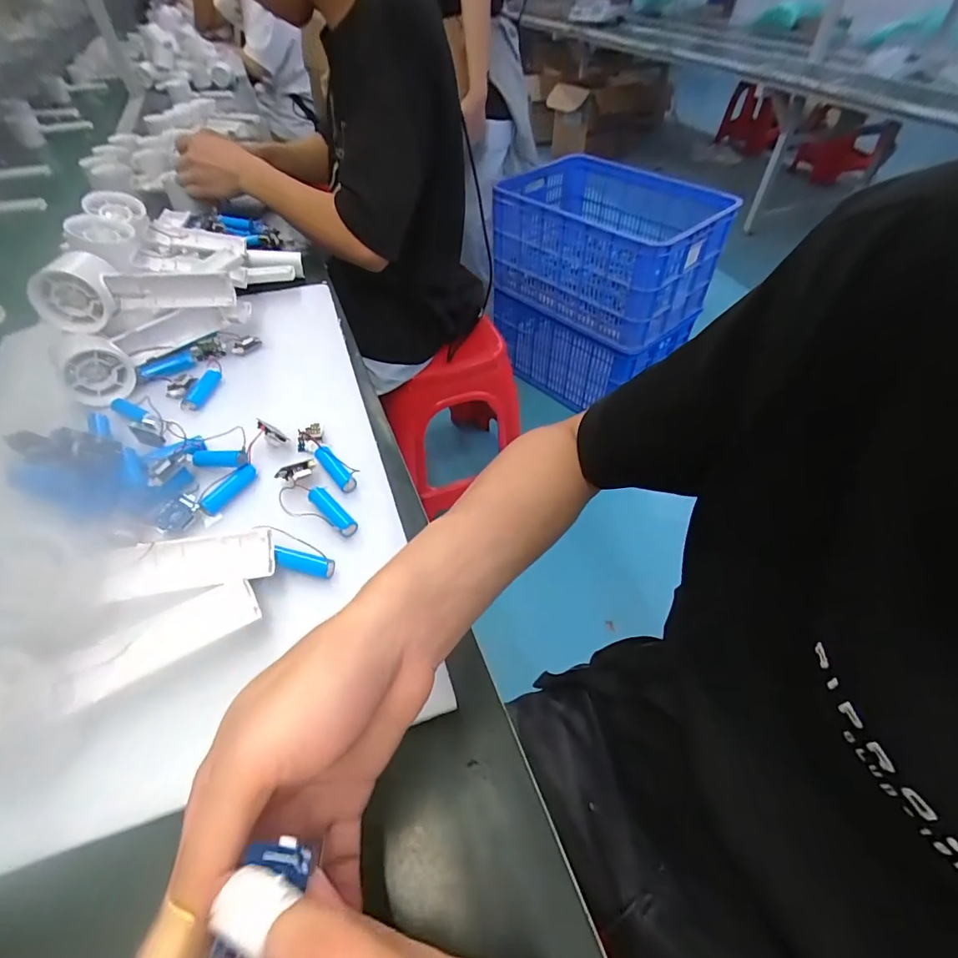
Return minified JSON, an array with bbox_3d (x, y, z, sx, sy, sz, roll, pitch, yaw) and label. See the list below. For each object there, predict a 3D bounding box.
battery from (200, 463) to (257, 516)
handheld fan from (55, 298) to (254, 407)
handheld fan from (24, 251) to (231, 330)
[{"bbox_3d":[-0.199,0.007,0.383,0.013,0.015,0.049,23,51,18],"label":"battery"},{"bbox_3d":[-0.315,-0.139,0.484,0.188,0.051,0.048,-35,58,-28],"label":"handheld fan"},{"bbox_3d":[-0.320,-0.180,0.444,0.161,0.060,0.036,-10,49,-10],"label":"handheld fan"}]

